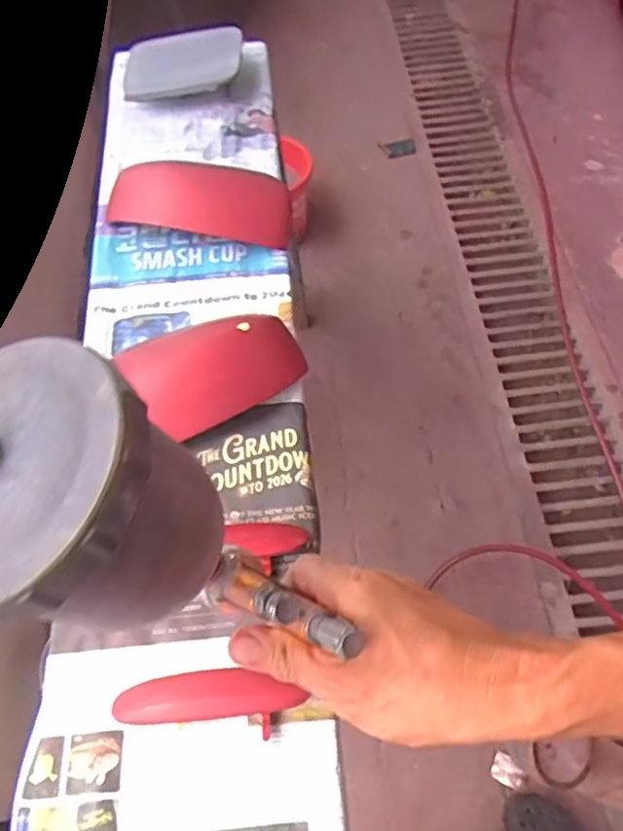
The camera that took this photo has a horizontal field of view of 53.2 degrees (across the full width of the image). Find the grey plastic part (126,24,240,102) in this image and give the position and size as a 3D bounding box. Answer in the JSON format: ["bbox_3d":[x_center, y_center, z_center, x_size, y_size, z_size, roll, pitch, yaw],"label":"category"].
[{"bbox_3d":[-0.200,-0.550,0.966,0.184,0.020,0.102,-6,86,2],"label":"grey plastic part"}]

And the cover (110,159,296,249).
[{"bbox_3d":[-0.149,-0.284,0.806,0.237,0.068,0.101,4,59,0],"label":"cover"}]

